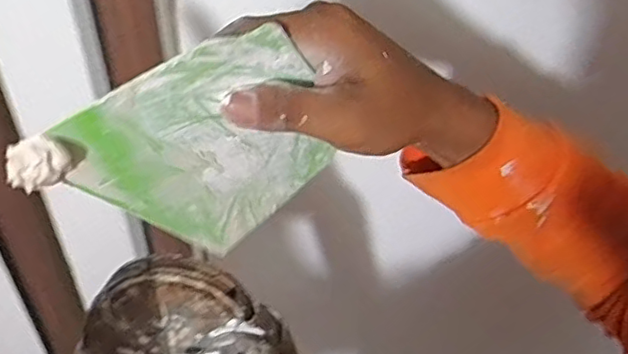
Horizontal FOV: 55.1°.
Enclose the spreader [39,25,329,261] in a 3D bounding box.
[{"bbox_3d":[-0.048,-0.013,0.326,0.120,0.157,0.005,-33,58,6],"label":"spreader"}]

